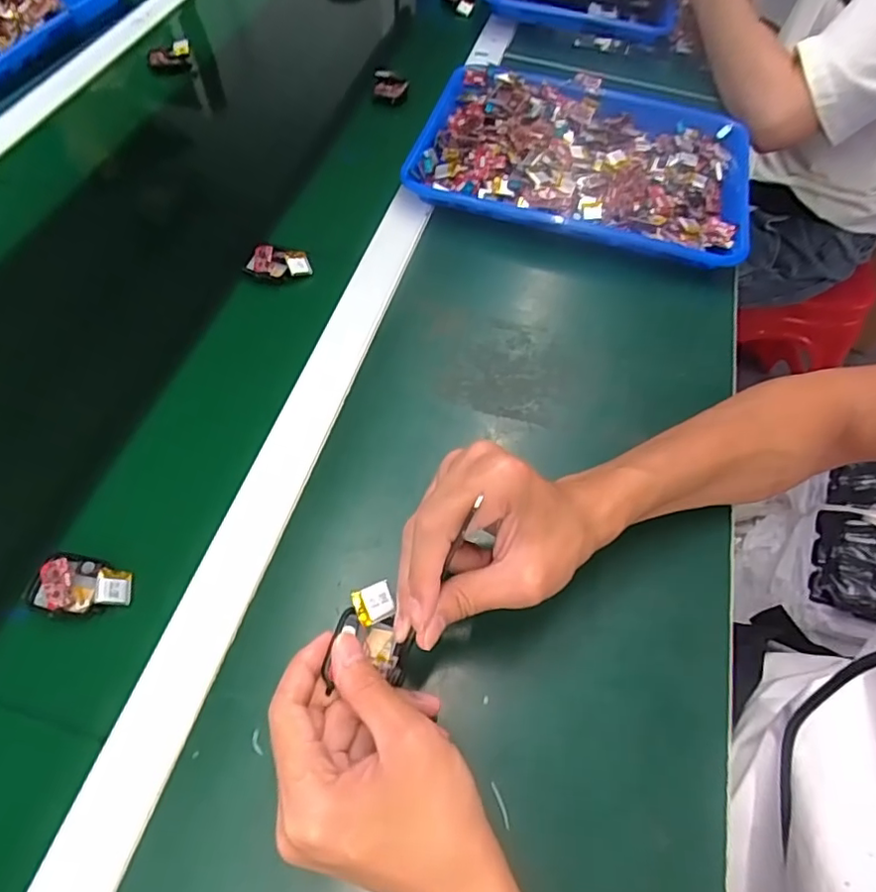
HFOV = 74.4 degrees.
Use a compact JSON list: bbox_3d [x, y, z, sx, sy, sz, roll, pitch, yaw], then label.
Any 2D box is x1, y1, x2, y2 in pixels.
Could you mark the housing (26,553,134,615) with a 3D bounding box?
[{"bbox_3d":[-0.223,0.088,0.362,0.059,0.012,0.036,11,59,3],"label":"housing"}]

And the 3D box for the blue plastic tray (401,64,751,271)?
[{"bbox_3d":[0.157,-0.308,0.609,0.329,0.041,0.261,15,59,6],"label":"blue plastic tray"}]

